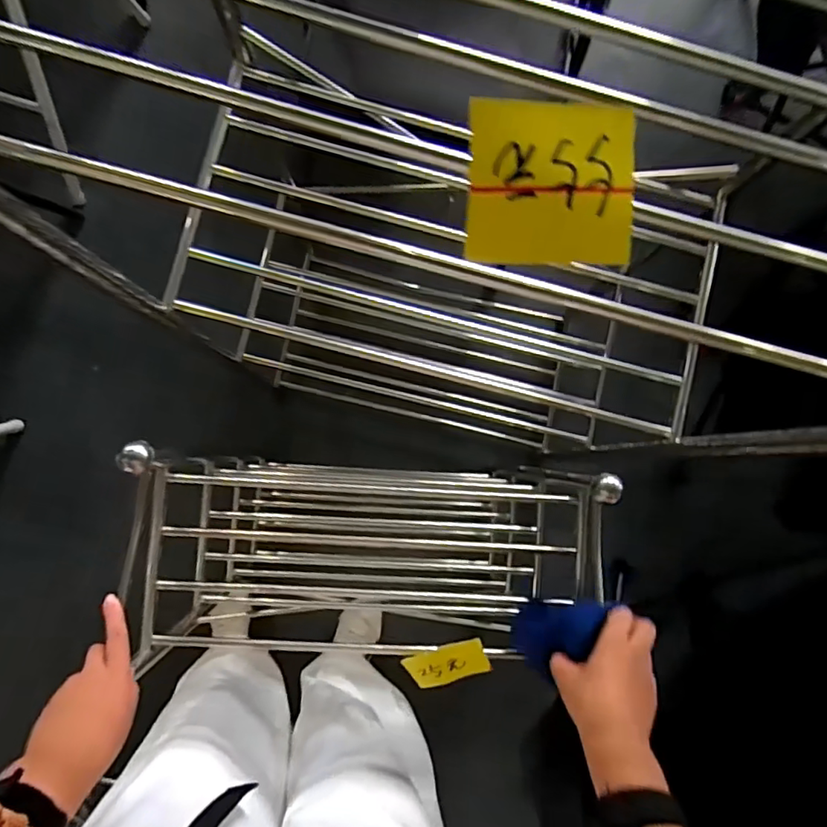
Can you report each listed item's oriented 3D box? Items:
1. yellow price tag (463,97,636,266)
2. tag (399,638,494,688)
[{"bbox_3d":[0.076,-0.125,0.302,0.089,0.009,0.083,0,103,-2],"label":"yellow price tag"},{"bbox_3d":[0.039,0.288,0.633,0.090,0.009,0.059,-21,117,6],"label":"tag"}]

